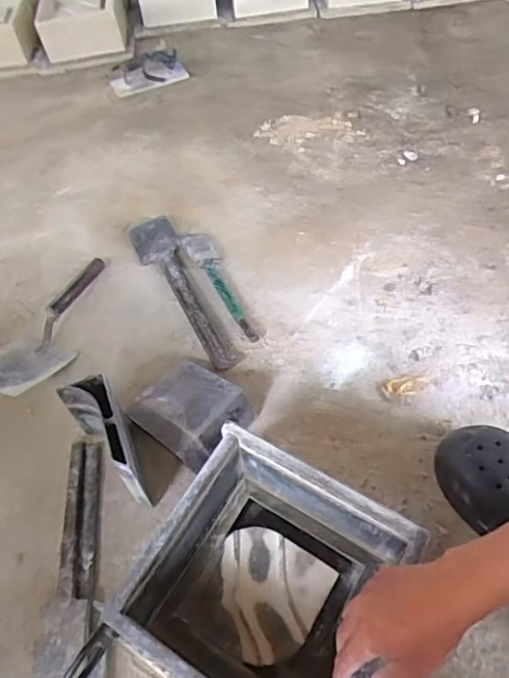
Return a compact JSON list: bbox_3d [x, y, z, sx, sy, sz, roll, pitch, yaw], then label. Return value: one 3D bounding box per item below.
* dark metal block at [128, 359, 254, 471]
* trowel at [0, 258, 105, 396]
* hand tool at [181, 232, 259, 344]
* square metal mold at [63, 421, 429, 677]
[{"bbox_3d":[-0.091,0.090,0.729,0.148,0.054,0.116,36,64,24],"label":"dark metal block"},{"bbox_3d":[-0.310,-0.027,0.828,0.103,0.068,0.273,21,59,17],"label":"trowel"},{"bbox_3d":[-0.058,-0.087,0.856,0.051,0.022,0.234,-21,57,-11],"label":"hand tool"},{"bbox_3d":[0.000,0.261,0.550,0.240,0.118,0.258,24,60,19],"label":"square metal mold"}]

